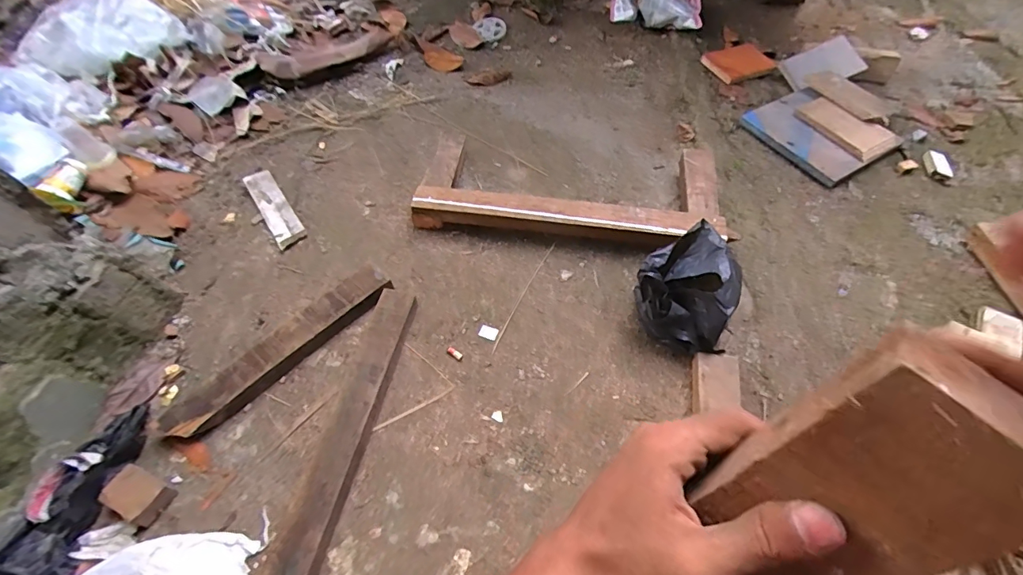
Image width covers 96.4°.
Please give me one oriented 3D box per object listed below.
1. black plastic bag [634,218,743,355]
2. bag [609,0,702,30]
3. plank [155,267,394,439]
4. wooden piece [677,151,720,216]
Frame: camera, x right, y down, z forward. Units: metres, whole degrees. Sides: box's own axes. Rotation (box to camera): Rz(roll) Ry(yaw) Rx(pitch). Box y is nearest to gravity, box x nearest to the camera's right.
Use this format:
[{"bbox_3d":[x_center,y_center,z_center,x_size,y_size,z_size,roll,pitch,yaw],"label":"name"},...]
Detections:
[{"bbox_3d":[0.284,0.006,0.739,0.154,0.131,0.163,24,61,17],"label":"black plastic bag"},{"bbox_3d":[0.409,-0.803,1.279,0.250,0.119,0.153,14,59,11],"label":"bag"},{"bbox_3d":[-0.368,0.097,0.747,0.387,0.052,0.073,-40,64,-21],"label":"plank"},{"bbox_3d":[0.371,-0.196,0.913,0.066,0.050,0.195,6,57,6],"label":"wooden piece"}]

